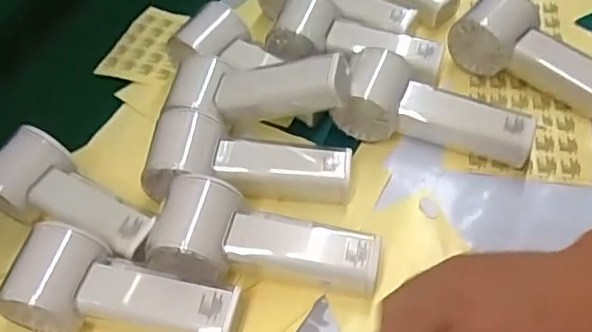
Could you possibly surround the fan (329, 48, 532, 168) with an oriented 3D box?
[{"bbox_3d":[0.108,-0.047,0.438,0.148,0.048,0.062,9,53,13],"label":"fan"}]

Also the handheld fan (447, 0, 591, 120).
[{"bbox_3d":[0.205,-0.087,0.459,0.152,0.052,0.053,33,62,27],"label":"handheld fan"}]

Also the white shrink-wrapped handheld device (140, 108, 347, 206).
[{"bbox_3d":[-0.038,-0.001,0.419,0.152,0.047,0.064,7,53,12],"label":"white shrink-wrapped handheld device"}]

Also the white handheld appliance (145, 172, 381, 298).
[{"bbox_3d":[-0.018,0.054,0.370,0.141,0.058,0.059,9,53,13],"label":"white handheld appliance"}]

